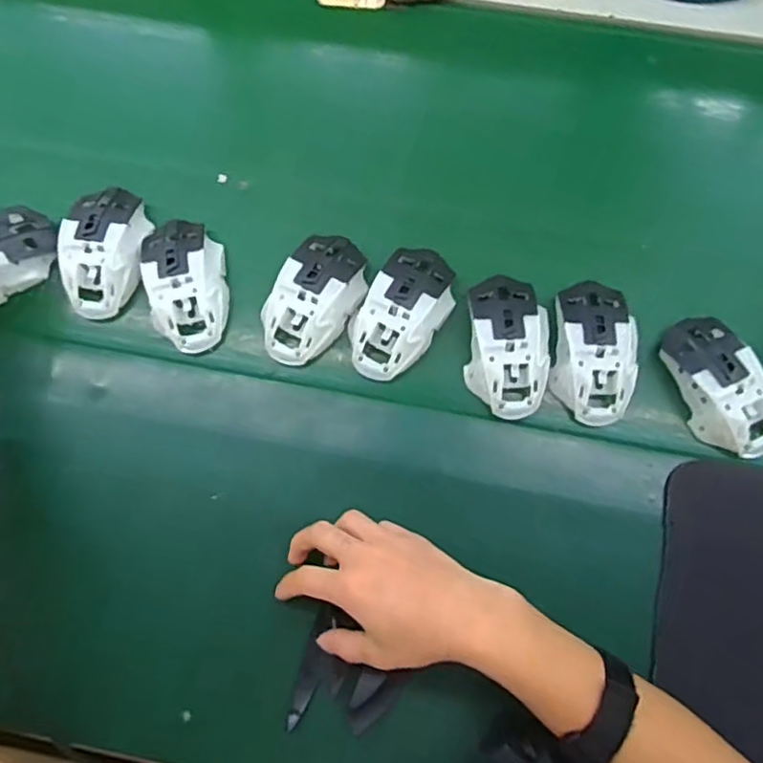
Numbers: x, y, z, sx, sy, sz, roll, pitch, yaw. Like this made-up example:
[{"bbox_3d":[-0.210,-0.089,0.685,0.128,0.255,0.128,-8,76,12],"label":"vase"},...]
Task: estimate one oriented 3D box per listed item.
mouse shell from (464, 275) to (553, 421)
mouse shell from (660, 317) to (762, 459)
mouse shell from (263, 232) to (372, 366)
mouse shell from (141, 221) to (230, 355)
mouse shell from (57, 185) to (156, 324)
[{"bbox_3d":[0.103,-0.031,0.508,0.062,0.033,0.111,4,74,2],"label":"mouse shell"},{"bbox_3d":[0.269,0.002,0.496,0.058,0.036,0.115,-24,75,-6],"label":"mouse shell"},{"bbox_3d":[-0.055,-0.069,0.522,0.064,0.030,0.112,26,76,8],"label":"mouse shell"},{"bbox_3d":[-0.167,-0.085,0.530,0.070,0.034,0.116,-16,74,-4],"label":"mouse shell"},{"bbox_3d":[-0.237,-0.114,0.541,0.065,0.039,0.114,8,74,3],"label":"mouse shell"}]

